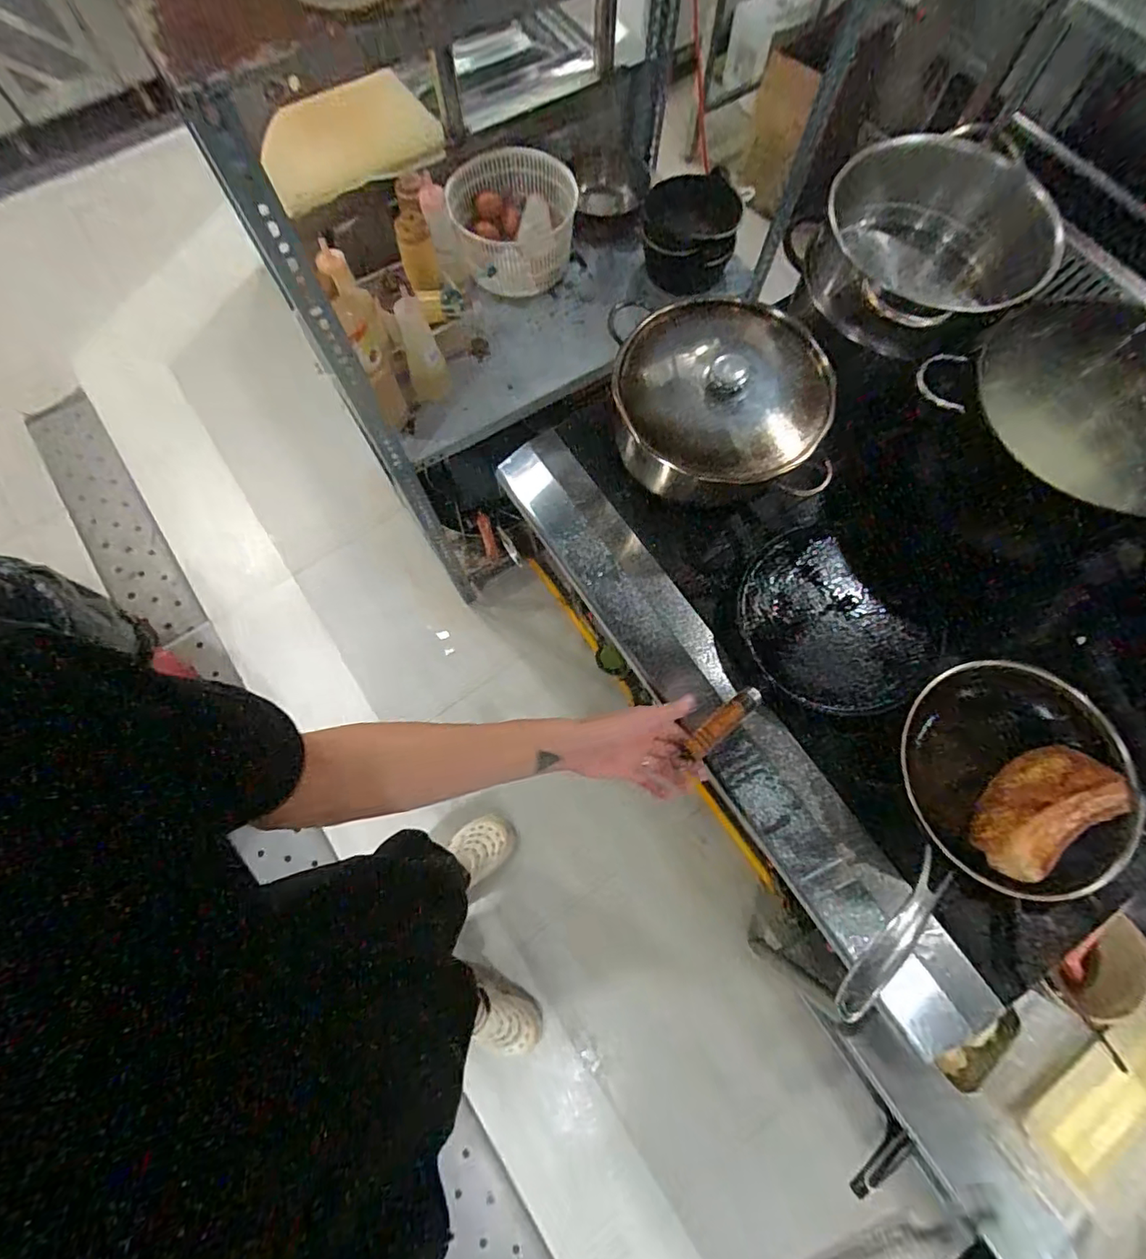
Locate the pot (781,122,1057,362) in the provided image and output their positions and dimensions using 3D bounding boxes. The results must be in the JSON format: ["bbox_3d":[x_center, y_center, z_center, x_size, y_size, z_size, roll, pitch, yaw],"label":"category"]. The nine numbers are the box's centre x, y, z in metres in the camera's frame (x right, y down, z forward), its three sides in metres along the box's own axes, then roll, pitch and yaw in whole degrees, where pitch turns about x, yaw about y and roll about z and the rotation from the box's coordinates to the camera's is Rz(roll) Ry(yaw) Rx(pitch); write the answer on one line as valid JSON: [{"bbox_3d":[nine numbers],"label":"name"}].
[{"bbox_3d":[0.433,-0.485,0.712,0.247,0.130,0.249,0,73,0],"label":"pot"}]

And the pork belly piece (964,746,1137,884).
[{"bbox_3d":[0.497,0.193,0.587,0.164,0.058,0.081,-31,75,-9],"label":"pork belly piece"}]

